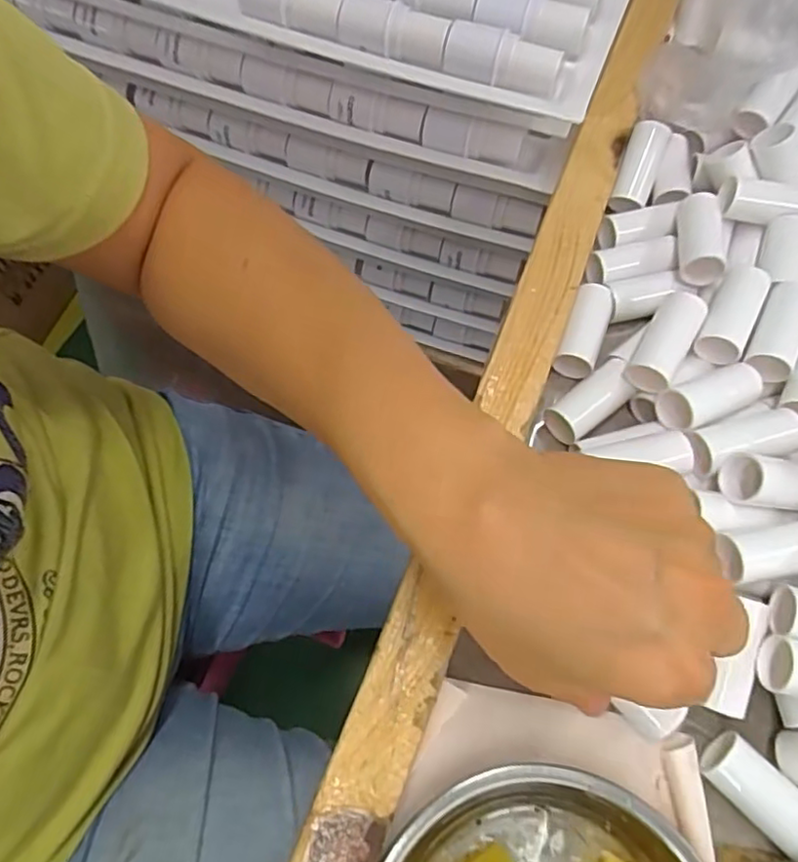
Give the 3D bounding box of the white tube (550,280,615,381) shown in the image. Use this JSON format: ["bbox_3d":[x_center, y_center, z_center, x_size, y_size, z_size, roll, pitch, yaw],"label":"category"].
[{"bbox_3d":[0.094,-0.051,0.314,0.020,0.016,0.047,20,68,8],"label":"white tube"}]

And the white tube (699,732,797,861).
[{"bbox_3d":[0.138,0.138,0.235,0.050,0.021,0.017,43,73,16],"label":"white tube"}]

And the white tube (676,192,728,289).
[{"bbox_3d":[0.151,-0.101,0.315,0.019,0.019,0.049,3,67,0],"label":"white tube"}]

